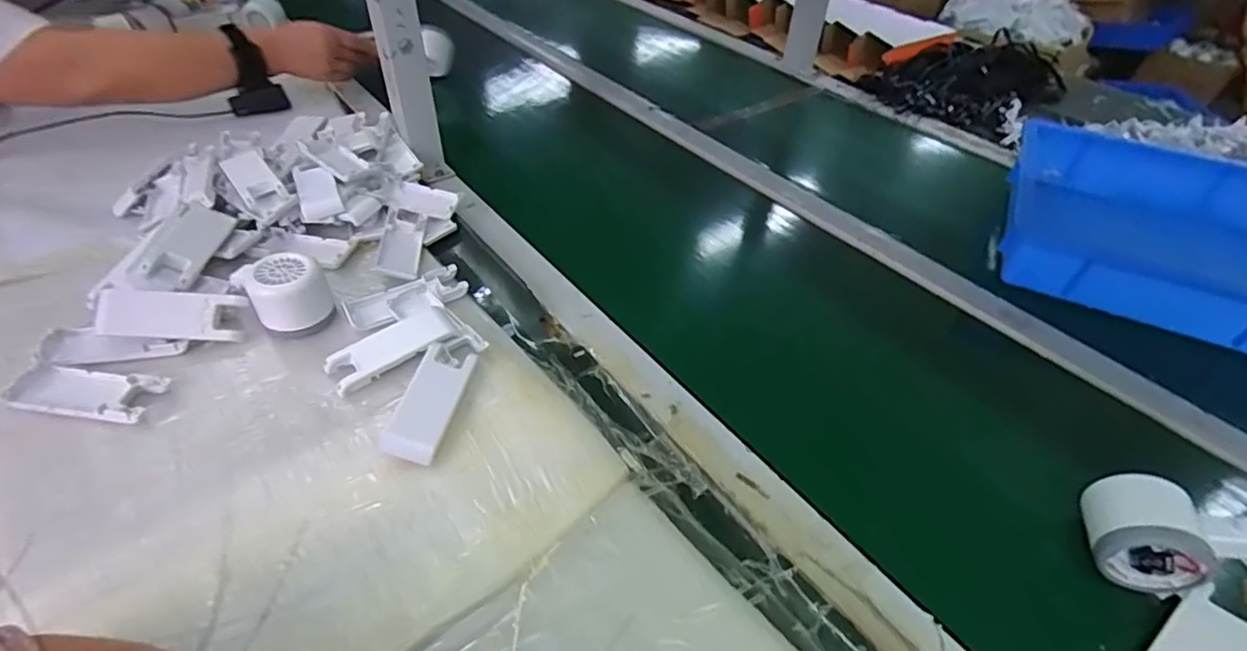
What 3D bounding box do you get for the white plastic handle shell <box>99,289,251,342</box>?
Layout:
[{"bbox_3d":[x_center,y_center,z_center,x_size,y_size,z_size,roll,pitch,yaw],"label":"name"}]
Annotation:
[{"bbox_3d":[-0.376,-0.006,0.491,0.113,0.021,0.039,1,72,1],"label":"white plastic handle shell"}]

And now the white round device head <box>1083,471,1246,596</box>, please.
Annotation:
[{"bbox_3d":[0.344,0.139,0.384,0.075,0.065,0.055,25,47,21],"label":"white round device head"}]

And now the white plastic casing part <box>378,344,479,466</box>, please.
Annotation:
[{"bbox_3d":[-0.146,0.057,0.444,0.044,0.011,0.095,10,44,6],"label":"white plastic casing part"}]

